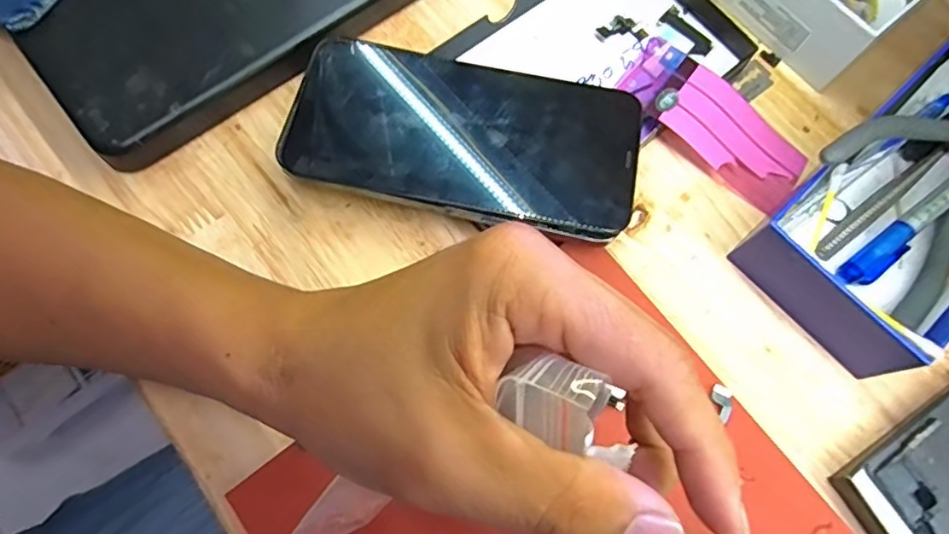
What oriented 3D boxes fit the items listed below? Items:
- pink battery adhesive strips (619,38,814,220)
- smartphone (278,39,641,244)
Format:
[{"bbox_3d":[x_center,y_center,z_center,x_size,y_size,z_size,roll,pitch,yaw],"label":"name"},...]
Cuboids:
[{"bbox_3d":[0.123,-0.076,0.305,0.102,0.017,0.047,39,75,10],"label":"pink battery adhesive strips"},{"bbox_3d":[-0.005,-0.060,0.276,0.155,0.009,0.077,12,74,0],"label":"smartphone"}]

